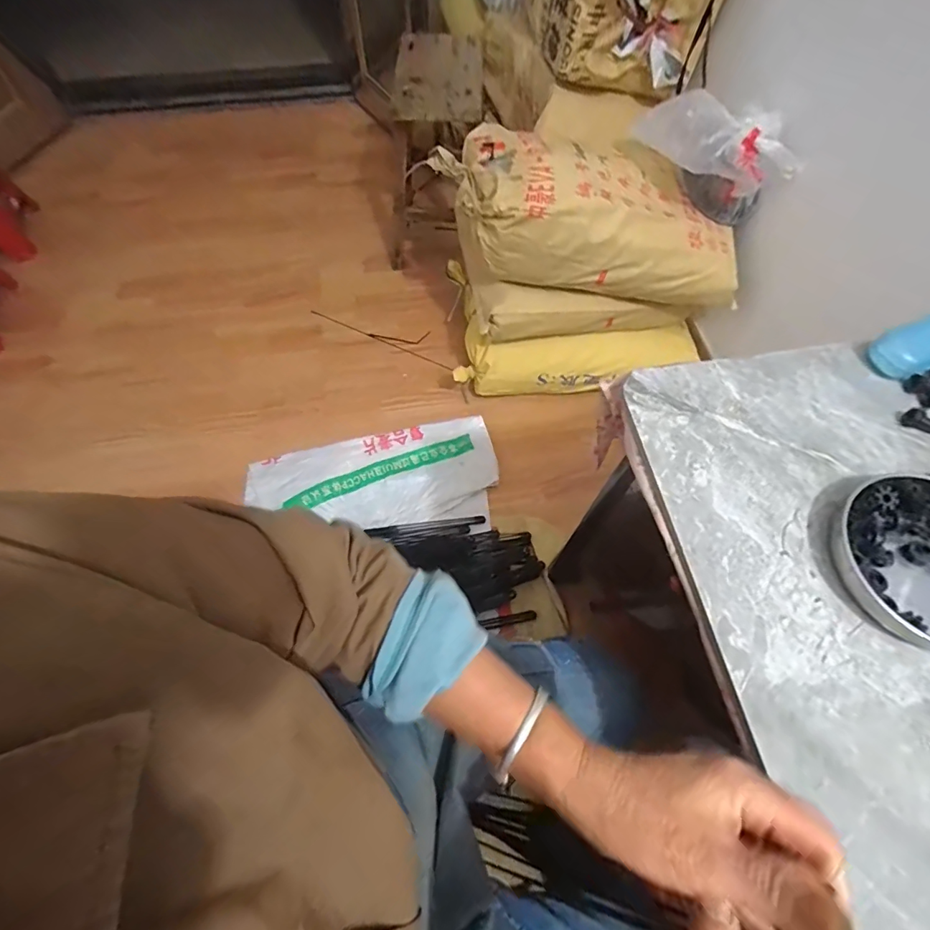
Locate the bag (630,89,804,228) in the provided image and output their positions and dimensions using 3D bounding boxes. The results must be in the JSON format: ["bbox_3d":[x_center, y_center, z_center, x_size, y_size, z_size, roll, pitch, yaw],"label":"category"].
[{"bbox_3d":[0.499,-0.612,0.977,0.318,0.209,0.135,23,65,11],"label":"bag"}]

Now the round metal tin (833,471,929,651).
[{"bbox_3d":[0.366,0.074,0.370,0.131,0.023,0.140,0,62,0],"label":"round metal tin"}]

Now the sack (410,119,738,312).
[{"bbox_3d":[0.296,-0.575,1.120,0.710,0.230,0.278,13,62,-9],"label":"sack"}]

